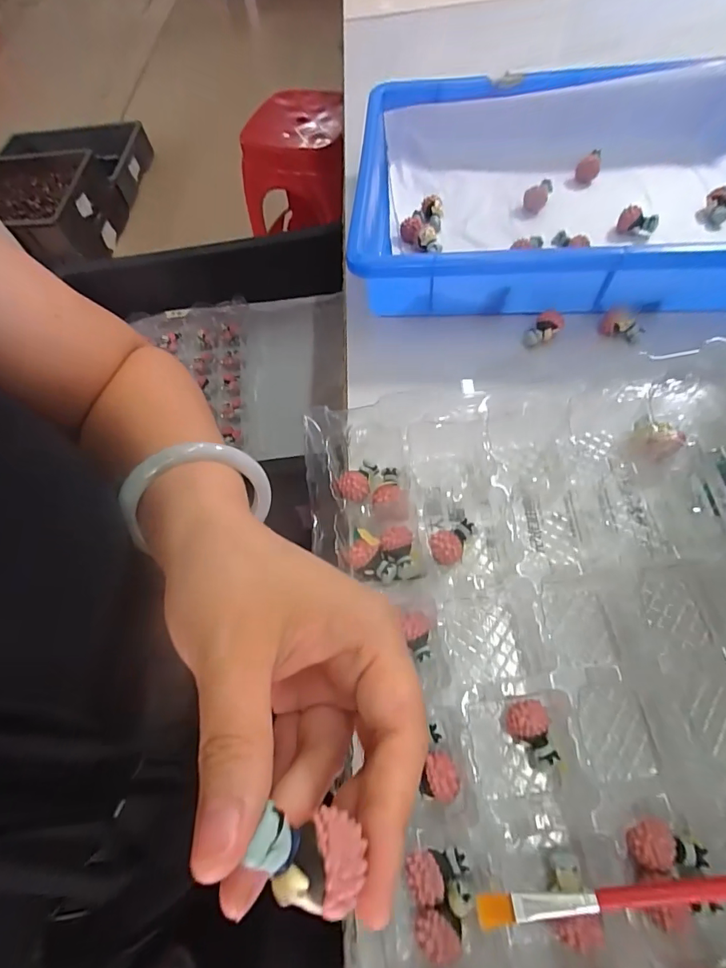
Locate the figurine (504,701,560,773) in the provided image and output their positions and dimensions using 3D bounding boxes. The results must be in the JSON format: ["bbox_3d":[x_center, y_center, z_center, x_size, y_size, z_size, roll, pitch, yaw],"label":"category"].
[{"bbox_3d":[0.082,0.119,0.219,0.022,0.016,0.029,-33,64,-12],"label":"figurine"}]

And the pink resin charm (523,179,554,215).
[{"bbox_3d":[0.156,-0.258,0.406,0.021,0.019,0.023,16,65,14],"label":"pink resin charm"}]

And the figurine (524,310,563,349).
[{"bbox_3d":[0.136,-0.116,0.339,0.018,0.013,0.030,38,72,22],"label":"figurine"}]

